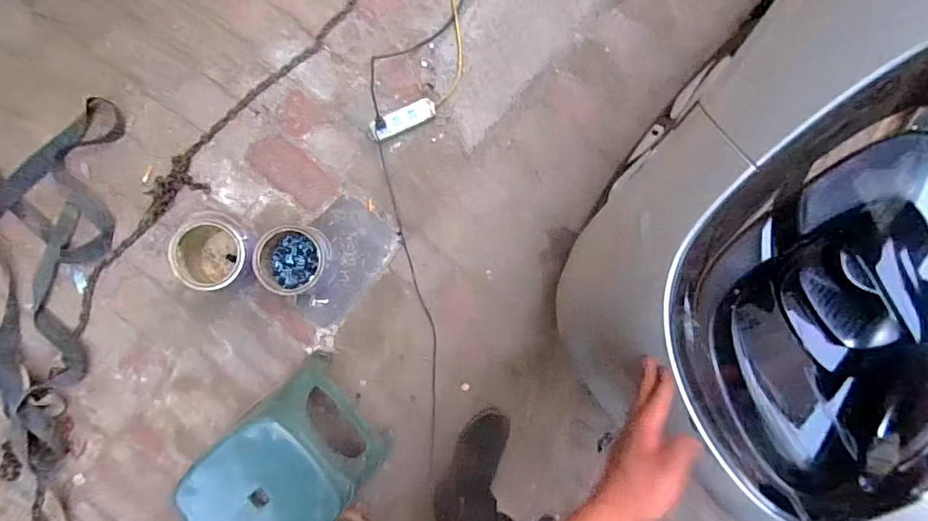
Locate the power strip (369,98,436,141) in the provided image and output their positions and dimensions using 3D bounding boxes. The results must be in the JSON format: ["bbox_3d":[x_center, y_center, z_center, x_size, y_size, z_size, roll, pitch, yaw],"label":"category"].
[{"bbox_3d":[-0.156,-0.358,1.207,0.173,0.029,0.054,-27,107,-7],"label":"power strip"}]

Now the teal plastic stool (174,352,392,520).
[{"bbox_3d":[-0.358,0.421,1.002,0.285,0.342,0.274,-38,88,-4],"label":"teal plastic stool"}]

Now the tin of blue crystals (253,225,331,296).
[{"bbox_3d":[-0.398,0.000,1.141,0.165,0.139,0.149,-12,87,-3],"label":"tin of blue crystals"}]

